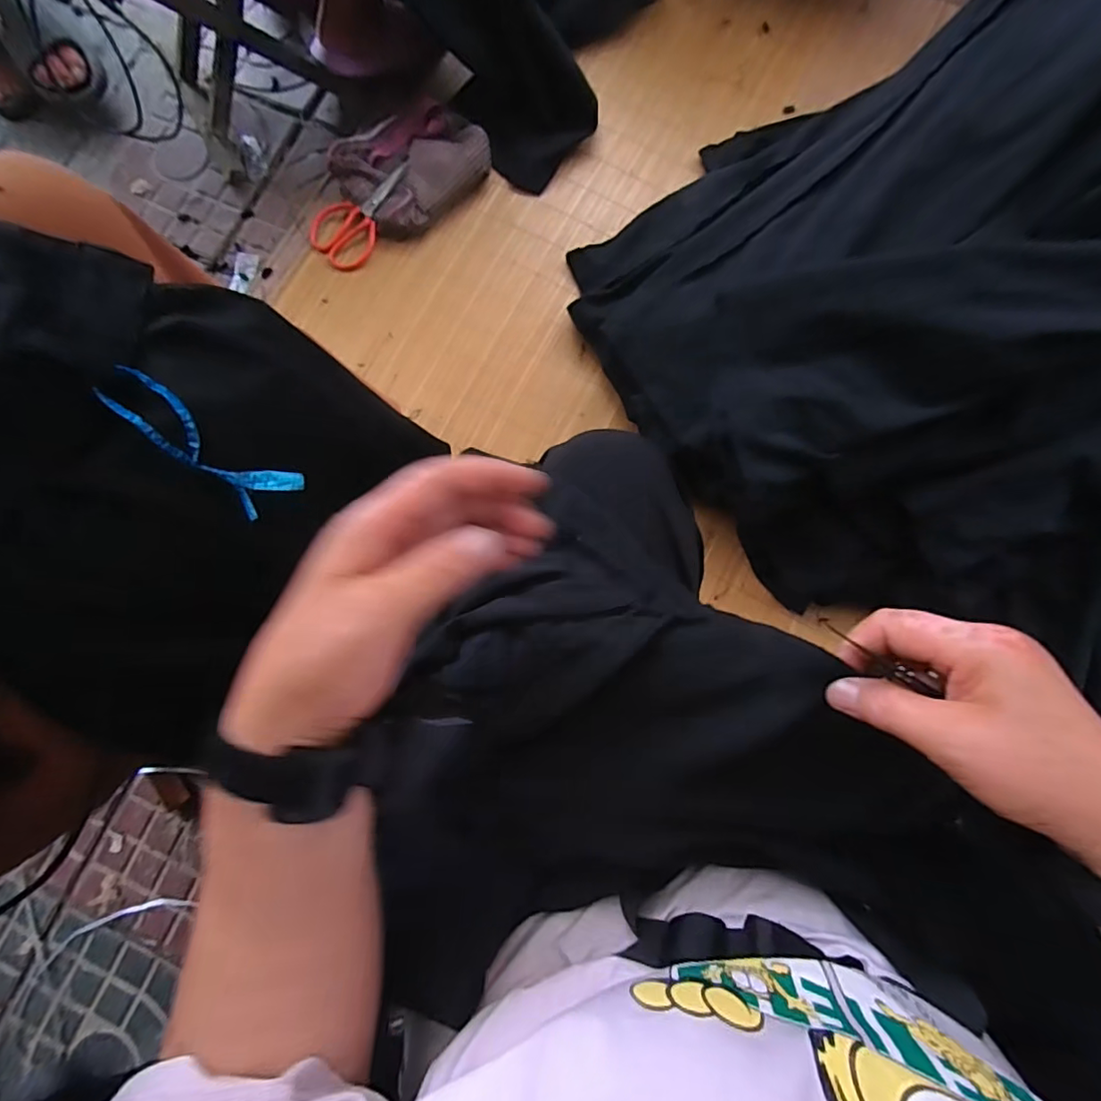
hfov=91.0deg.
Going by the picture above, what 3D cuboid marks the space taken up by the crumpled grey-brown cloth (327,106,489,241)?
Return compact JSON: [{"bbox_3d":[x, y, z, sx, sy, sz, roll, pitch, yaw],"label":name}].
[{"bbox_3d":[-0.227,-0.639,0.895,0.232,0.041,0.203,-38,83,-5],"label":"crumpled grey-brown cloth"}]

